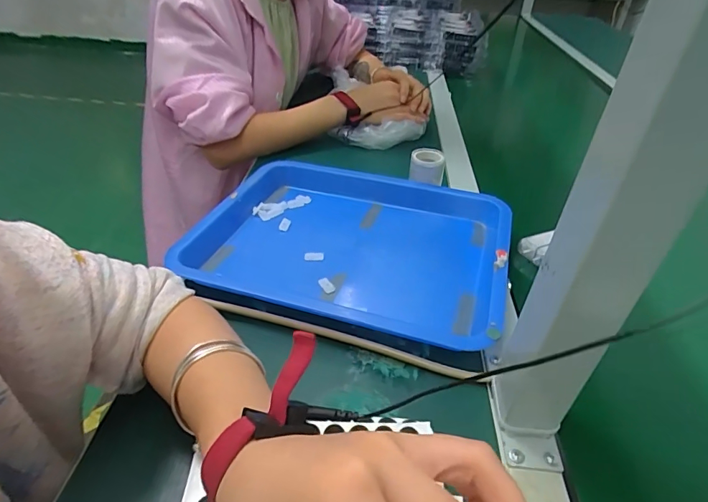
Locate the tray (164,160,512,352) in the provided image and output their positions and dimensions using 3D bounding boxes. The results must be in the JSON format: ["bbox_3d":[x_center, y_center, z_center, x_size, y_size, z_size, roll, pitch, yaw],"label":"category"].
[{"bbox_3d":[0.002,-0.005,0.500,0.333,0.068,0.253,15,36,10],"label":"tray"}]

